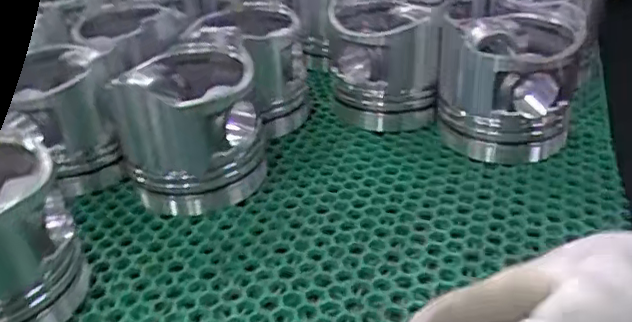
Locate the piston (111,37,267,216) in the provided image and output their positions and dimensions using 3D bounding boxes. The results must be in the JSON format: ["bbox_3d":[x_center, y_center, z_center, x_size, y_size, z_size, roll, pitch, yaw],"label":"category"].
[{"bbox_3d":[-0.080,-0.024,0.389,0.083,0.083,0.078,-8,33,-8],"label":"piston"}]

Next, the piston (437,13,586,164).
[{"bbox_3d":[0.139,-0.055,0.435,0.088,0.084,0.094,14,36,25],"label":"piston"}]

